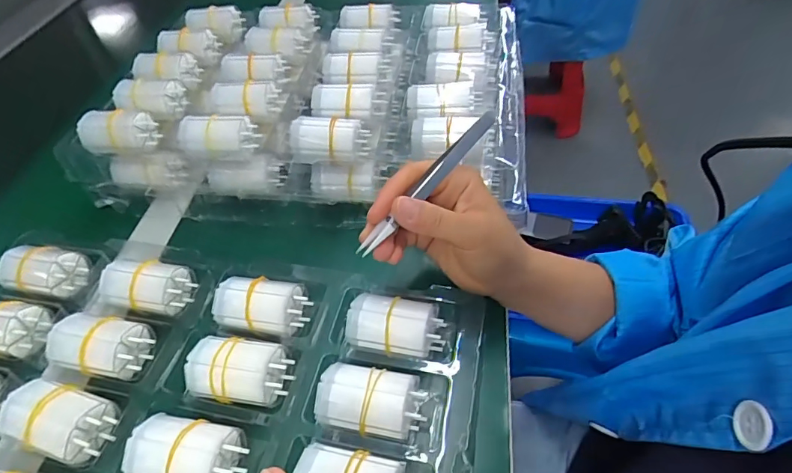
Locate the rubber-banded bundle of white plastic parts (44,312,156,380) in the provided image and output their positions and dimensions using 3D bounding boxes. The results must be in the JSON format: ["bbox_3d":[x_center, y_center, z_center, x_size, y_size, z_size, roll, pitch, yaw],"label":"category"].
[{"bbox_3d":[-0.205,0.075,0.321,0.060,0.026,0.040,8,51,12],"label":"rubber-banded bundle of white plastic parts"}]

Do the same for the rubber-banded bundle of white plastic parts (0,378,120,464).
[{"bbox_3d":[-0.211,0.116,0.292,0.060,0.034,0.039,10,52,14],"label":"rubber-banded bundle of white plastic parts"}]

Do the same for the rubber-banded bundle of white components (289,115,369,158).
[{"bbox_3d":[-0.056,-0.082,0.382,0.060,0.025,0.029,4,51,9],"label":"rubber-banded bundle of white components"}]

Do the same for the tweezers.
[{"bbox_3d":[0.022,-0.036,0.292,0.009,0.012,0.128,36,75,30],"label":"tweezers"}]

